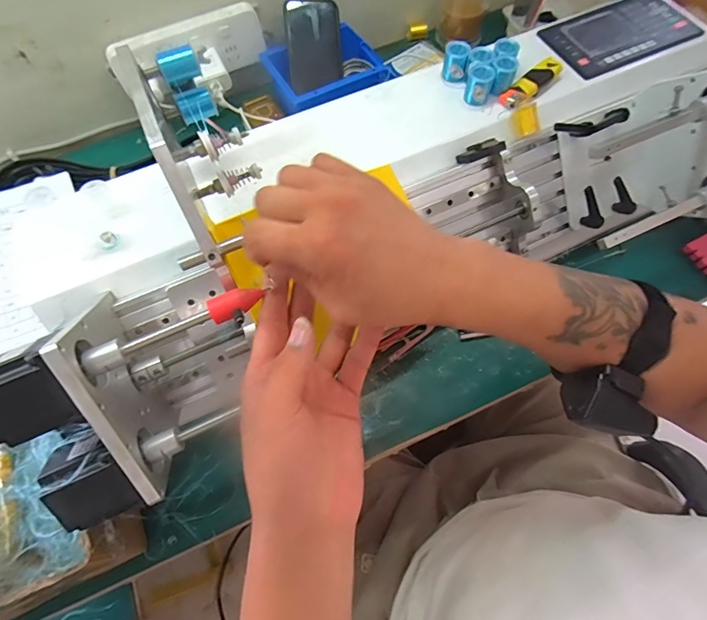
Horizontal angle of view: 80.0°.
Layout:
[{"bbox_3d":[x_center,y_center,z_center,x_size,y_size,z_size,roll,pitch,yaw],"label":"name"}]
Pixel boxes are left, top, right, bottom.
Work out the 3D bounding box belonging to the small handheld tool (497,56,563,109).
[{"bbox_3d":[0.187,-0.240,0.445,0.073,0.016,0.026,-41,70,-16],"label":"small handheld tool"}]

